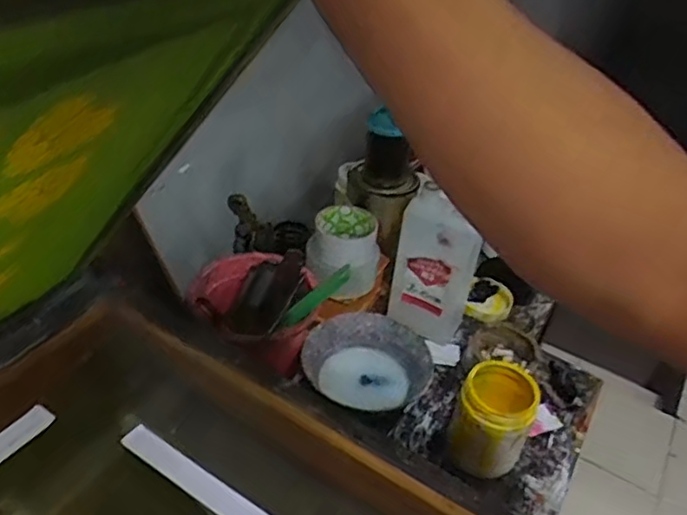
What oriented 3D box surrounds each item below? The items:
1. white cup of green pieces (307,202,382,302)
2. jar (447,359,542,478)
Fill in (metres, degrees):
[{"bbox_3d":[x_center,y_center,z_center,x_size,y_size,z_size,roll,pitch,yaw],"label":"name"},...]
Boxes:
[{"bbox_3d":[0.001,-0.007,0.870,0.098,0.088,0.084,14,38,10],"label":"white cup of green pieces"},{"bbox_3d":[0.170,0.179,0.712,0.075,0.121,0.083,21,40,18],"label":"jar"}]

